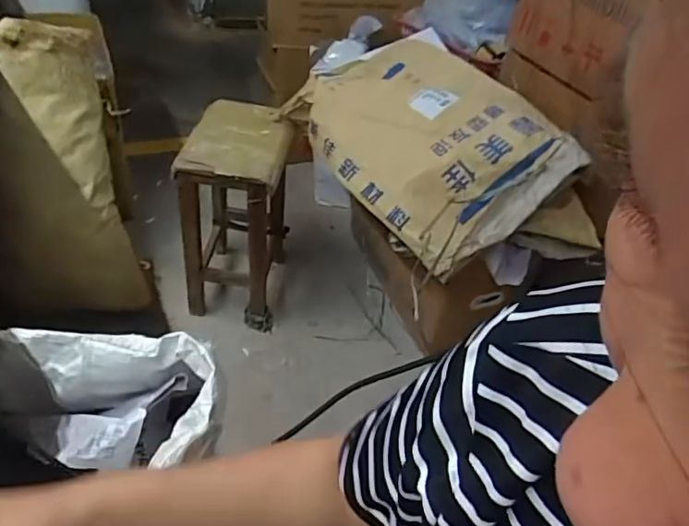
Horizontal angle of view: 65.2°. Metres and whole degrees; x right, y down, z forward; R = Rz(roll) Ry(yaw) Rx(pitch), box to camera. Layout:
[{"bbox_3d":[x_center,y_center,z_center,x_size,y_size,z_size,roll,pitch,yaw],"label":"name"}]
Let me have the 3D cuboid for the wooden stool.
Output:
[{"bbox_3d":[-0.281,-0.121,1.452,0.232,0.527,0.381,7,39,-4],"label":"wooden stool"}]

